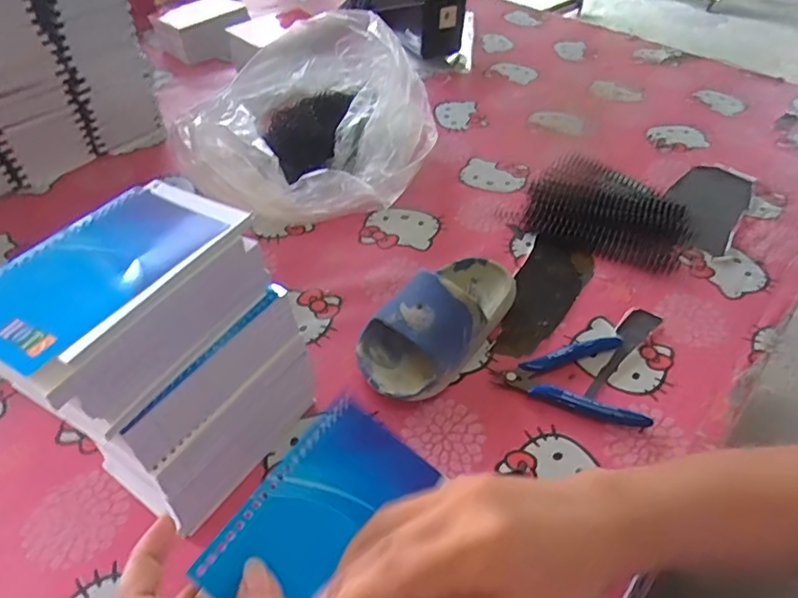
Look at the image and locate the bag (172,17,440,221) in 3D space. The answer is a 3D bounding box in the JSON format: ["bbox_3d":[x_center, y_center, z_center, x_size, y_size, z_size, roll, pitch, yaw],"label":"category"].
[{"bbox_3d":[-0.101,-0.205,0.644,0.266,0.127,0.272,13,46,11],"label":"bag"}]

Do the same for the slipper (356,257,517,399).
[{"bbox_3d":[0.037,0.011,0.480,0.077,0.061,0.172,30,51,25],"label":"slipper"}]

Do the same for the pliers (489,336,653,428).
[{"bbox_3d":[0.136,0.067,0.461,0.111,0.013,0.087,-1,45,-3],"label":"pliers"}]

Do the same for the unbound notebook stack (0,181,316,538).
[{"bbox_3d":[-0.150,0.044,0.366,0.113,0.172,0.149,26,50,22],"label":"unbound notebook stack"}]

